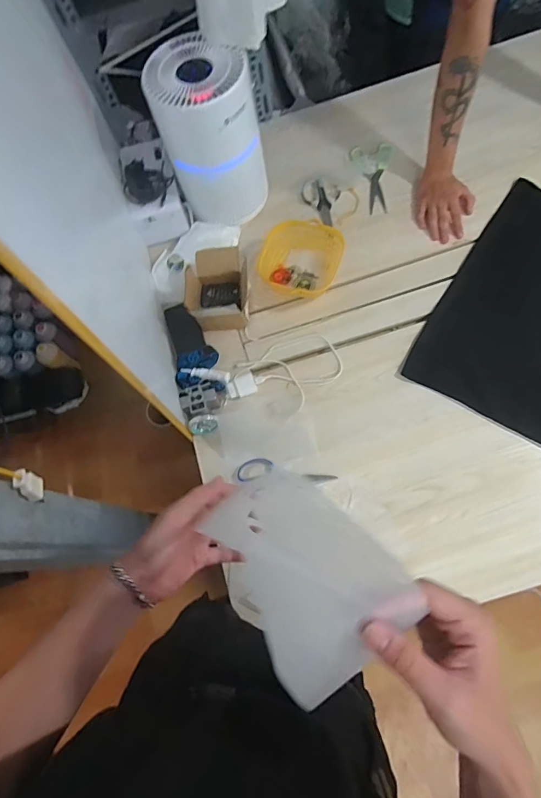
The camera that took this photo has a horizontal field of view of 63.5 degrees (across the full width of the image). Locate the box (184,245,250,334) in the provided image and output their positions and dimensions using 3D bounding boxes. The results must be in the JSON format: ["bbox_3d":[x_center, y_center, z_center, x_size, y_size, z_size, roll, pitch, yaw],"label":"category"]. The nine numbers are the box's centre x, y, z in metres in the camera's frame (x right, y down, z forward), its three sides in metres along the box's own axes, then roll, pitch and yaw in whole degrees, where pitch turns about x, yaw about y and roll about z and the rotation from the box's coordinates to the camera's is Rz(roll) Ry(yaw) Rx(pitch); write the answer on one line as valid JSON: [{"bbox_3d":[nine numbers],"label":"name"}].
[{"bbox_3d":[-0.105,-0.225,0.905,0.121,0.090,0.159,-1,70,5],"label":"box"}]

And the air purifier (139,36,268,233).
[{"bbox_3d":[-0.117,-0.522,0.898,0.184,0.300,0.167,-19,70,1],"label":"air purifier"}]

